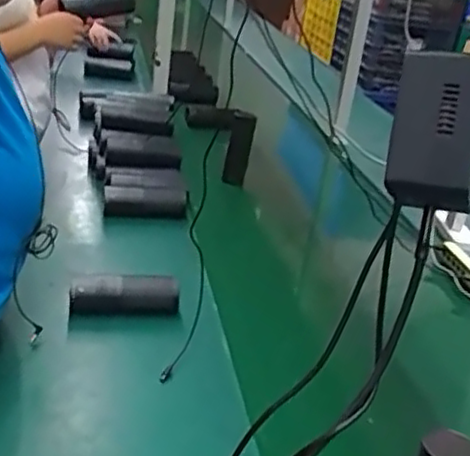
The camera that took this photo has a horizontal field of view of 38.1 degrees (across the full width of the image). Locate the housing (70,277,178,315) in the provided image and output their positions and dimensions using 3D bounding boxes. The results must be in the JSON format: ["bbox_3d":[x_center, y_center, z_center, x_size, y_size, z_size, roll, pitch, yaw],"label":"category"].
[{"bbox_3d":[-0.167,0.107,1.027,0.161,0.057,0.054,2,25,-13],"label":"housing"}]

